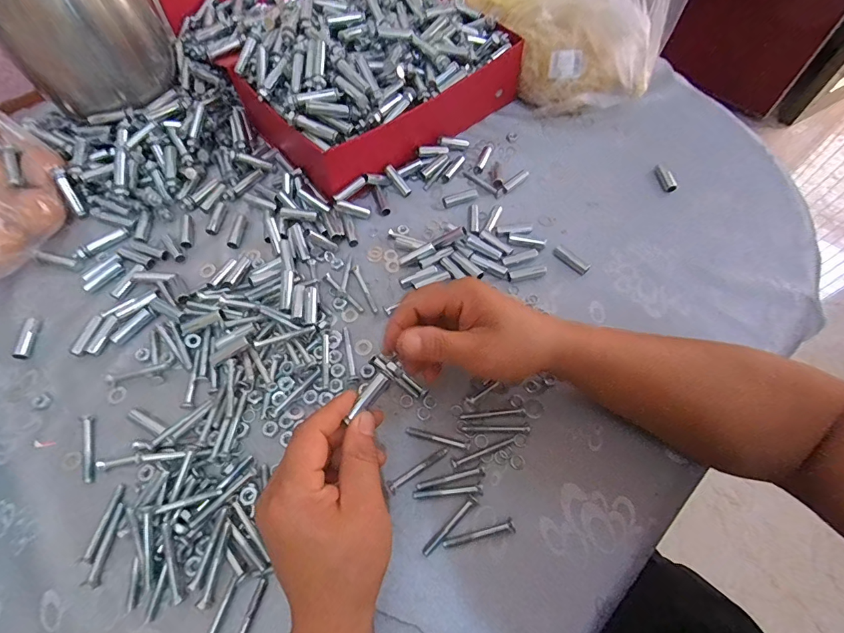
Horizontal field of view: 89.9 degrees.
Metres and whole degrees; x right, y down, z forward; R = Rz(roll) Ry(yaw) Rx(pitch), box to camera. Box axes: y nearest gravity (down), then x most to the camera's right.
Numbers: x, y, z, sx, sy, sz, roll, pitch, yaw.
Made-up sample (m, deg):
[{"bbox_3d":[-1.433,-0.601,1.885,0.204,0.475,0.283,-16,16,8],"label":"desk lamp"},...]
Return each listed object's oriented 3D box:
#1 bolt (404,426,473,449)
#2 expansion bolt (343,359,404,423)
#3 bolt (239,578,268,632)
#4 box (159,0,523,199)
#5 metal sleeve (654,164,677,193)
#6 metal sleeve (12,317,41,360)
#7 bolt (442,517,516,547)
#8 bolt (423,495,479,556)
[{"bbox_3d":[0.013,0.102,0.354,0.055,0.004,0.008,13,63,5],"label":"bolt"},{"bbox_3d":[-0.034,0.053,0.302,0.011,0.008,0.054,36,62,16],"label":"expansion bolt"},{"bbox_3d":[-0.121,0.214,0.292,0.010,0.006,0.055,17,63,7],"label":"bolt"},{"bbox_3d":[-0.108,-0.355,0.538,0.292,0.109,0.381,-38,69,-19],"label":"box"},{"bbox_3d":[0.290,-0.166,0.505,0.012,0.010,0.044,-4,62,-4],"label":"metal sleeve"},{"bbox_3d":[-0.368,0.020,0.394,0.013,0.009,0.041,-7,63,-5],"label":"metal sleeve"},{"bbox_3d":[0.043,0.164,0.320,0.054,0.011,0.009,-9,63,-6],"label":"bolt"},{"bbox_3d":[0.021,0.160,0.324,0.055,0.004,0.008,-38,70,-19],"label":"bolt"}]

